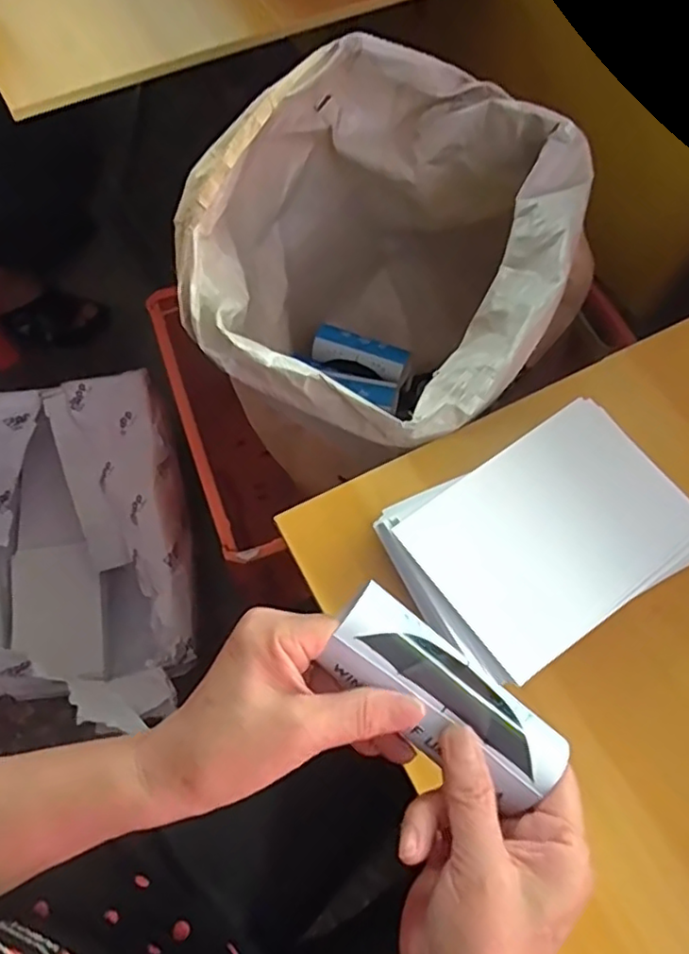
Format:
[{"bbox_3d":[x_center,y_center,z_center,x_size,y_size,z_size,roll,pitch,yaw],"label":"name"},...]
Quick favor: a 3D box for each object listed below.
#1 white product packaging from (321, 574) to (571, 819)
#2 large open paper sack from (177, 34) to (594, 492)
[{"bbox_3d":[0.046,0.102,0.290,0.116,0.017,0.045,37,69,2],"label":"white product packaging"},{"bbox_3d":[0.040,-0.191,0.671,0.328,0.361,0.408,32,69,11],"label":"large open paper sack"}]

